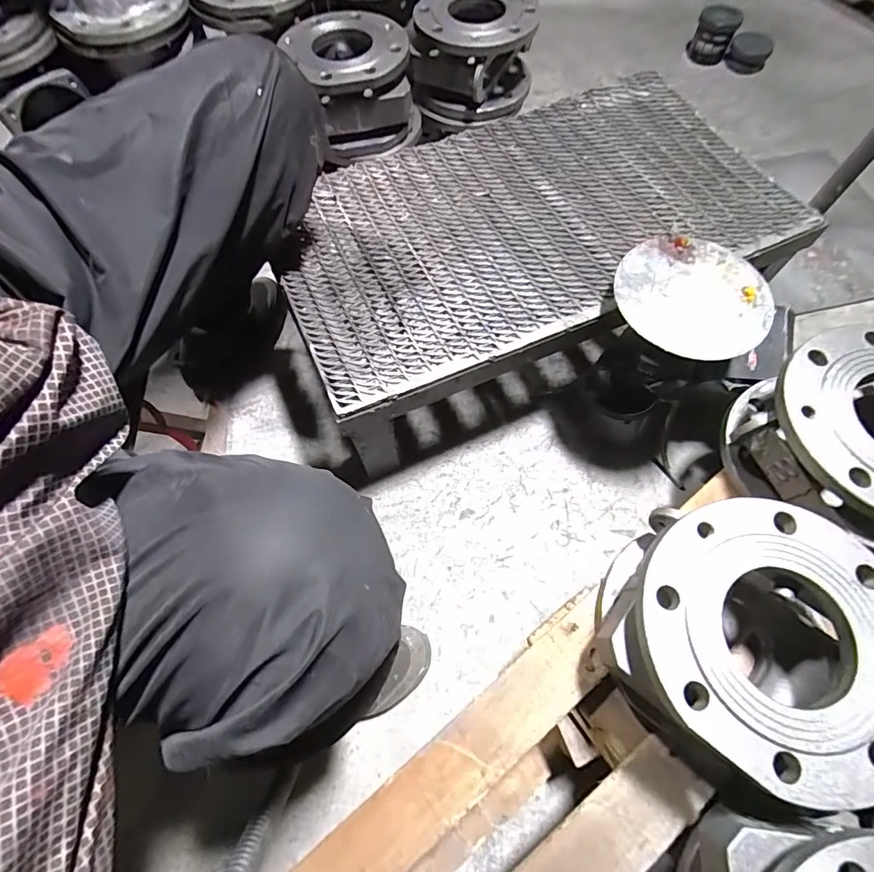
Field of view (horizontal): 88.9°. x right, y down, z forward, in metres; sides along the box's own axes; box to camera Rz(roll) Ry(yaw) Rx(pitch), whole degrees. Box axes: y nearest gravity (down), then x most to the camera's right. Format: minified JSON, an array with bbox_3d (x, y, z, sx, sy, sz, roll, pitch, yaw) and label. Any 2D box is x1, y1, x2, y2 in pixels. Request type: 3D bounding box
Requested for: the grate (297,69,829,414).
[{"bbox_3d":[0.125,-0.290,0.600,0.648,0.038,0.388,-23,73,-6],"label":"grate"}]

